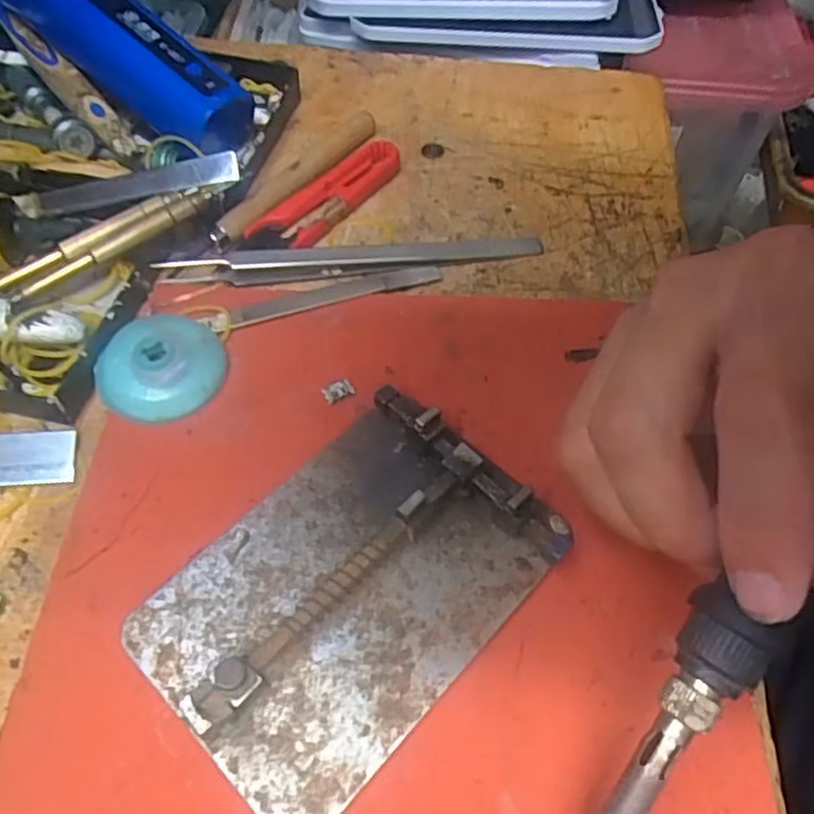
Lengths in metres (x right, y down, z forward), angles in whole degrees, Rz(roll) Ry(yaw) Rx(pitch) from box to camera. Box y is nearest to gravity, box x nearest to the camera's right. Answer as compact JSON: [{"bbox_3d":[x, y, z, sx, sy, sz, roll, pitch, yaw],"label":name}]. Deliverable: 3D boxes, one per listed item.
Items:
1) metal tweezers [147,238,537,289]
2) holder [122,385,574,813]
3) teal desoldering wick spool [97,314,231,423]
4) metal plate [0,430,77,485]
[{"bbox_3d":[-0.021,-0.063,0.276,0.155,0.010,0.014,-5,57,-6],"label":"metal tweezers"},{"bbox_3d":[-0.016,0.050,0.198,0.079,0.016,0.112,40,64,21],"label":"holder"},{"bbox_3d":[-0.086,-0.015,0.239,0.044,0.014,0.037,-34,65,-22],"label":"teal desoldering wick spool"},{"bbox_3d":[-0.131,0.017,0.226,0.037,0.004,0.019,-1,69,-12],"label":"metal plate"}]

